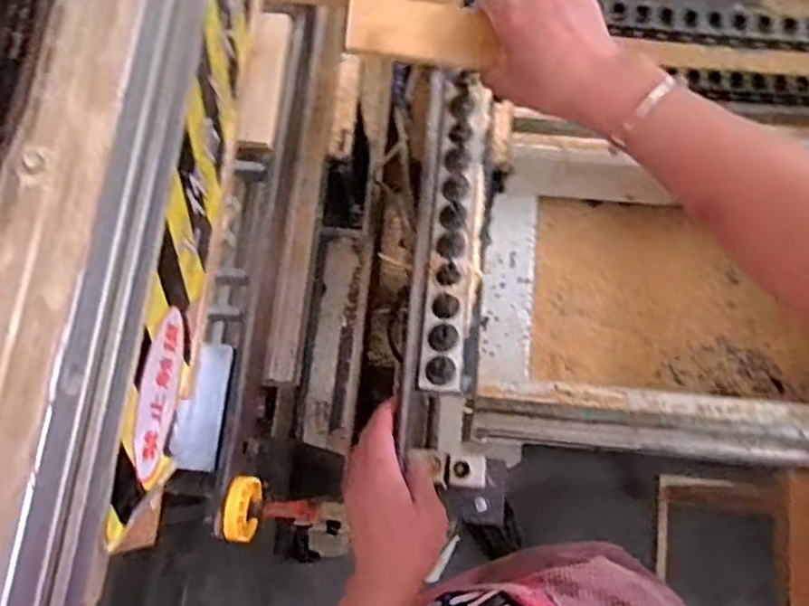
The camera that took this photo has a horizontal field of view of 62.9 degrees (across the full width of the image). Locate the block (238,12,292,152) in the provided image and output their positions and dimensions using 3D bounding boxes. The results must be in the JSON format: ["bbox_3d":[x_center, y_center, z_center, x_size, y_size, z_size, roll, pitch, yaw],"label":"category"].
[{"bbox_3d":[-0.124,-0.197,0.587,0.029,0.019,0.131,6,76,3],"label":"block"}]

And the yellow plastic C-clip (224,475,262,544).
[{"bbox_3d":[-0.128,0.163,0.524,0.018,0.040,0.050,1,76,2],"label":"yellow plastic C-clip"}]

